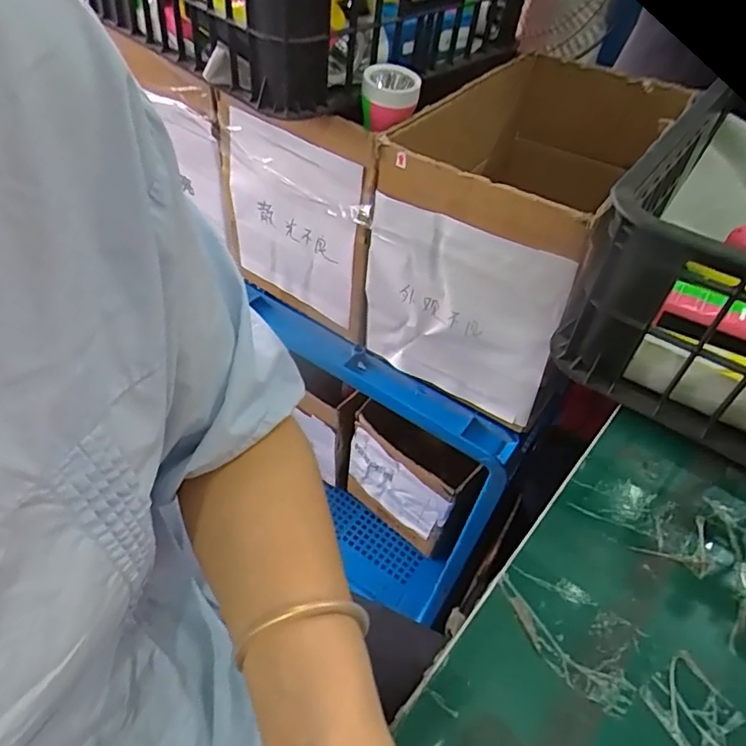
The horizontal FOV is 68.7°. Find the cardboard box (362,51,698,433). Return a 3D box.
[{"bbox_3d":[0.179,-0.181,0.643,0.218,0.256,0.384,28,51,18],"label":"cardboard box"}]

